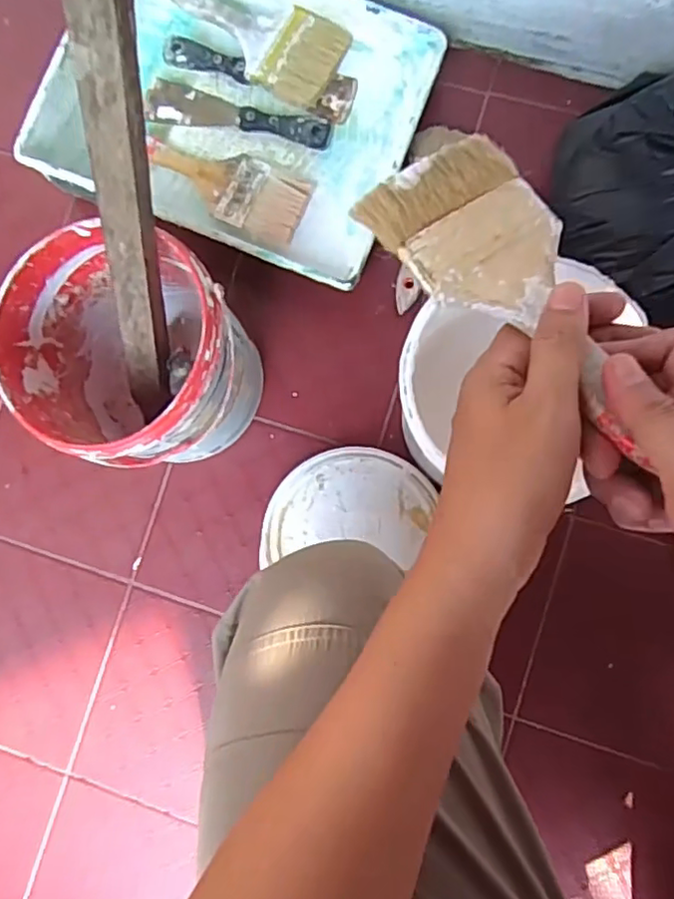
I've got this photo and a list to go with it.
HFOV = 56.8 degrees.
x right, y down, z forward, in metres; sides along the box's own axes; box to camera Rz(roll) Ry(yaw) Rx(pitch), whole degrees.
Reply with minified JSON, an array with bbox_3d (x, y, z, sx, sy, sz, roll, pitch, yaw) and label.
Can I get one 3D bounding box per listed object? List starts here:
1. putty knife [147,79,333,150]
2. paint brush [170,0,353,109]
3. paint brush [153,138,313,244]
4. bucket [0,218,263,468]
[{"bbox_3d":[-0.104,-0.352,0.649,0.199,0.016,0.047,13,87,6],"label":"putty knife"},{"bbox_3d":[-0.092,-0.426,0.647,0.192,0.028,0.097,21,88,6],"label":"paint brush"},{"bbox_3d":[-0.115,-0.269,0.641,0.181,0.029,0.069,23,88,6],"label":"paint brush"},{"bbox_3d":[-0.173,-0.078,0.560,0.175,0.187,0.170,0,86,5],"label":"bucket"}]

